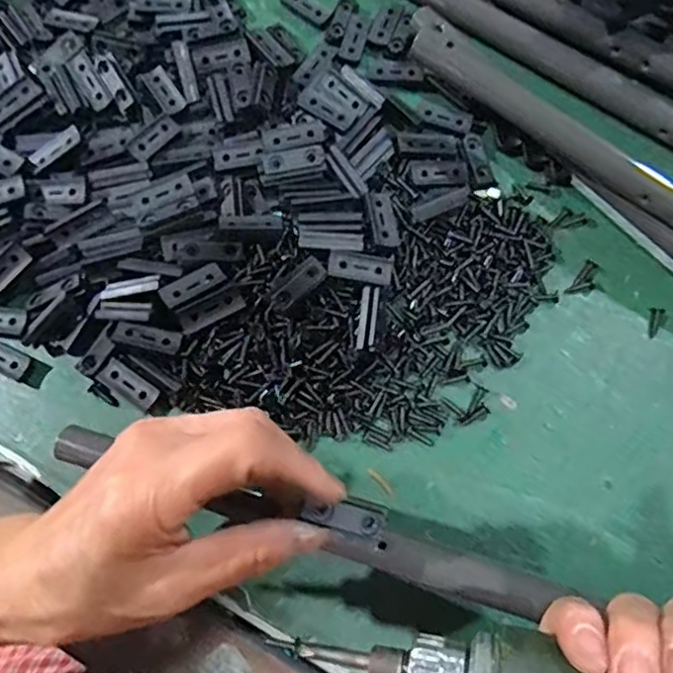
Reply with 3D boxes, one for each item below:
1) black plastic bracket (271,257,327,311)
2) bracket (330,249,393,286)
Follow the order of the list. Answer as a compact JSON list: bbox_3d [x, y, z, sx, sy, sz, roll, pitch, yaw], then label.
[{"bbox_3d":[-0.020,-0.027,0.325,0.032,0.011,0.012,-41,75,-10],"label":"black plastic bracket"},{"bbox_3d":[0.013,-0.037,0.328,0.035,0.005,0.014,9,72,-10],"label":"bracket"}]

